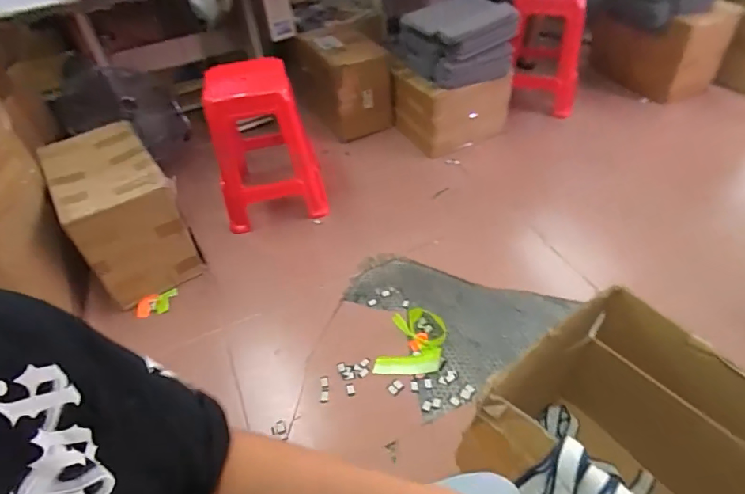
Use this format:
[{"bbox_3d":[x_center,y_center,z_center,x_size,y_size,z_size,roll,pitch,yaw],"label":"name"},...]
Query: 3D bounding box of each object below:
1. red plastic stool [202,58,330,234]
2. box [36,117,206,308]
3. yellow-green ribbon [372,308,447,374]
[{"bbox_3d":[-0.437,-0.410,1.778,0.397,0.539,0.377,-12,46,-5],"label":"red plastic stool"},{"bbox_3d":[-0.895,-0.137,1.610,0.318,0.388,0.550,-30,50,-21],"label":"box"},{"bbox_3d":[0.126,0.297,1.386,0.186,0.023,0.235,9,48,15],"label":"yellow-green ribbon"}]

